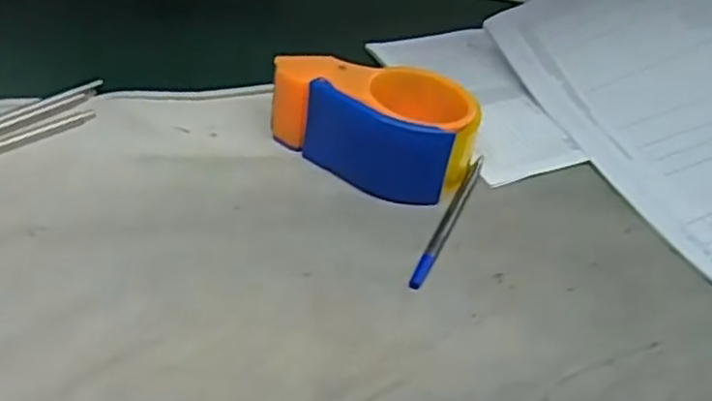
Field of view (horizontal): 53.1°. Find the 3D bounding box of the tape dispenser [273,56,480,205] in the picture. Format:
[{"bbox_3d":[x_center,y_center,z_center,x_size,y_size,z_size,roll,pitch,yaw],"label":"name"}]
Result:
[{"bbox_3d":[0.011,-0.056,0.488,0.141,0.056,0.077,18,42,14],"label":"tape dispenser"}]

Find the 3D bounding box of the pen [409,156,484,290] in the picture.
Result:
[{"bbox_3d":[0.061,0.008,0.459,0.009,0.006,0.138,19,42,15],"label":"pen"}]

